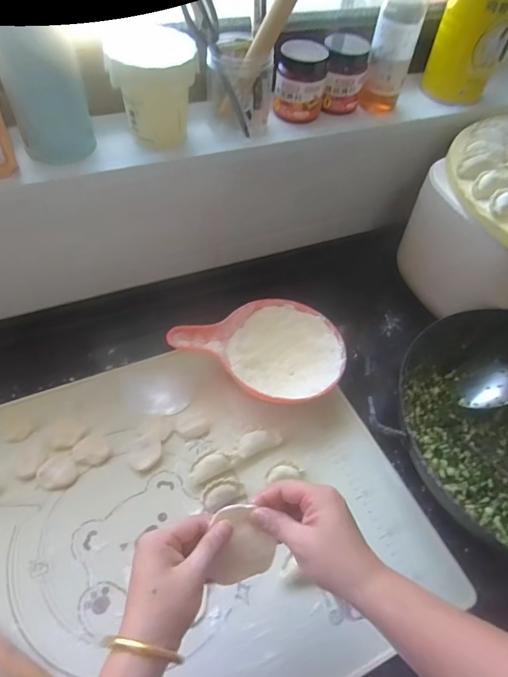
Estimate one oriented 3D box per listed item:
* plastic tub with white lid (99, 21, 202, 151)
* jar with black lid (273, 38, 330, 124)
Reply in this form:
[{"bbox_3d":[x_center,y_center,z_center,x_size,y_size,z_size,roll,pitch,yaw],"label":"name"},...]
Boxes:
[{"bbox_3d":[-0.119,-0.305,0.553,0.104,0.118,0.083,-7,53,-9],"label":"plastic tub with white lid"},{"bbox_3d":[0.066,-0.357,0.622,0.063,0.084,0.059,2,52,-3],"label":"jar with black lid"}]

